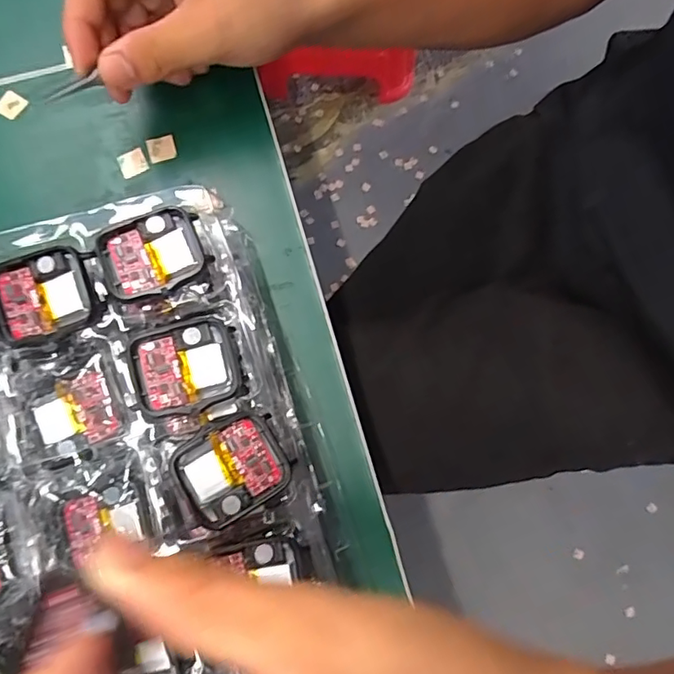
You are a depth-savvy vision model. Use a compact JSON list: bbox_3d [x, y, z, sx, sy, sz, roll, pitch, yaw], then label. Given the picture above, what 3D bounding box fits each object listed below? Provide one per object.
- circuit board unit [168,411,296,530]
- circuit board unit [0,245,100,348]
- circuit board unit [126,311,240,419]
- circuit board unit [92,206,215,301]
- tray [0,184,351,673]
[{"bbox_3d":[-0.043,0.054,0.216,0.043,0.008,0.037,-30,79,-6],"label":"circuit board unit"},{"bbox_3d":[-0.127,-0.018,0.224,0.043,0.008,0.035,-20,79,-4],"label":"circuit board unit"},{"bbox_3d":[-0.065,0.012,0.224,0.044,0.004,0.038,-15,85,-16],"label":"circuit board unit"},{"bbox_3d":[-0.082,-0.037,0.232,0.044,0.007,0.037,-21,79,-5],"label":"circuit board unit"},{"bbox_3d":[-0.146,0.085,0.217,0.280,0.031,0.243,-20,80,-5],"label":"tray"}]

